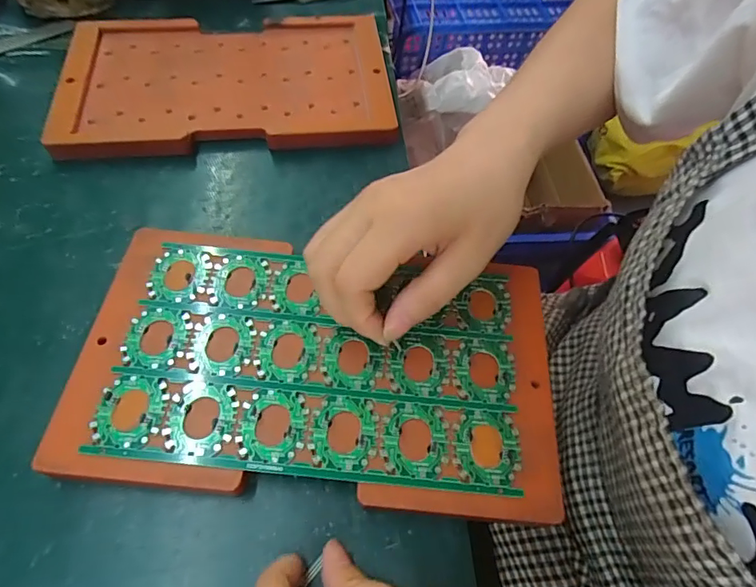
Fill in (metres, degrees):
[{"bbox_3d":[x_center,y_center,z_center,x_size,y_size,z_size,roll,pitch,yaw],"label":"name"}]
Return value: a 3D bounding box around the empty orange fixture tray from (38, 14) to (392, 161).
[{"bbox_3d":[-0.113,-0.167,0.375,0.240,0.016,0.144,-3,58,-6],"label":"empty orange fixture tray"}]

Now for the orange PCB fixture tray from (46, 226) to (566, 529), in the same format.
[{"bbox_3d":[-0.032,0.034,0.256,0.238,0.014,0.136,6,58,-1],"label":"orange PCB fixture tray"}]

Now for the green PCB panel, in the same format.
[{"bbox_3d":[-0.030,0.031,0.254,0.200,0.008,0.119,5,60,2],"label":"green PCB panel"}]

